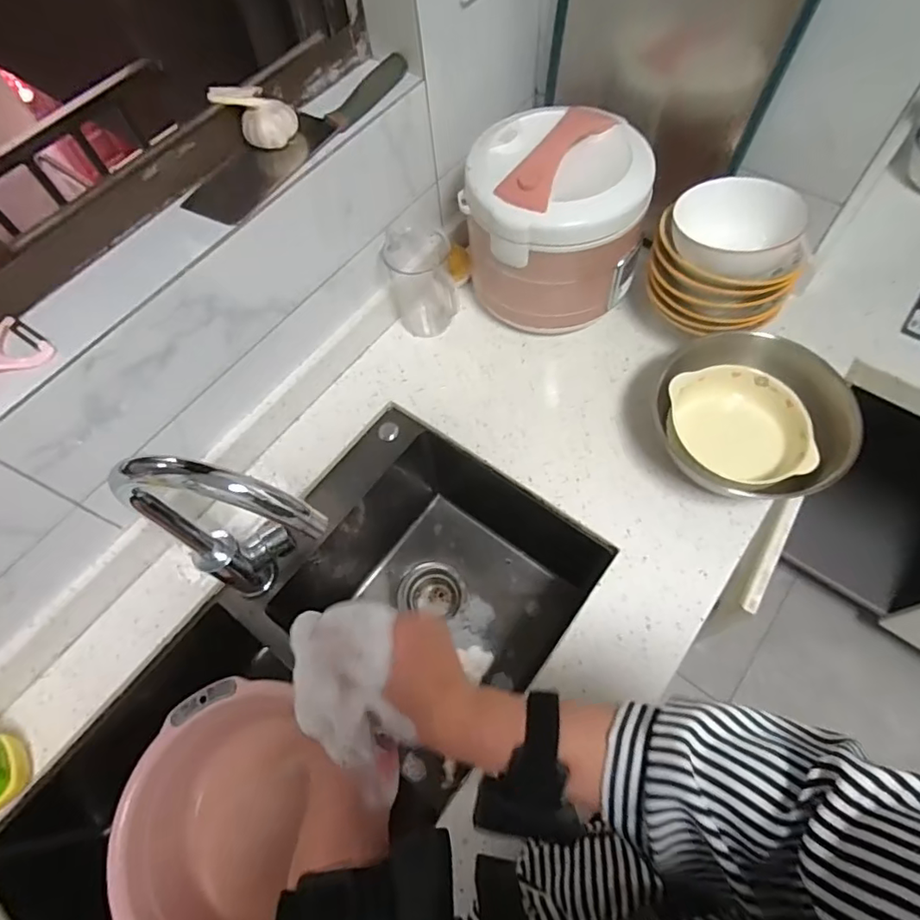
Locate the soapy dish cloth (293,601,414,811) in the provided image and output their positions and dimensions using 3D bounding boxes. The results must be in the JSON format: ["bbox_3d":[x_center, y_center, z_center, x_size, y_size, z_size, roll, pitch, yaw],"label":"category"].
[{"bbox_3d":[-0.074,0.159,0.375,0.069,0.036,0.117,-11,63,-2],"label":"soapy dish cloth"}]

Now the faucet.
[{"bbox_3d":[-0.194,0.091,0.541,0.179,0.315,0.062,19,66,12],"label":"faucet"}]

